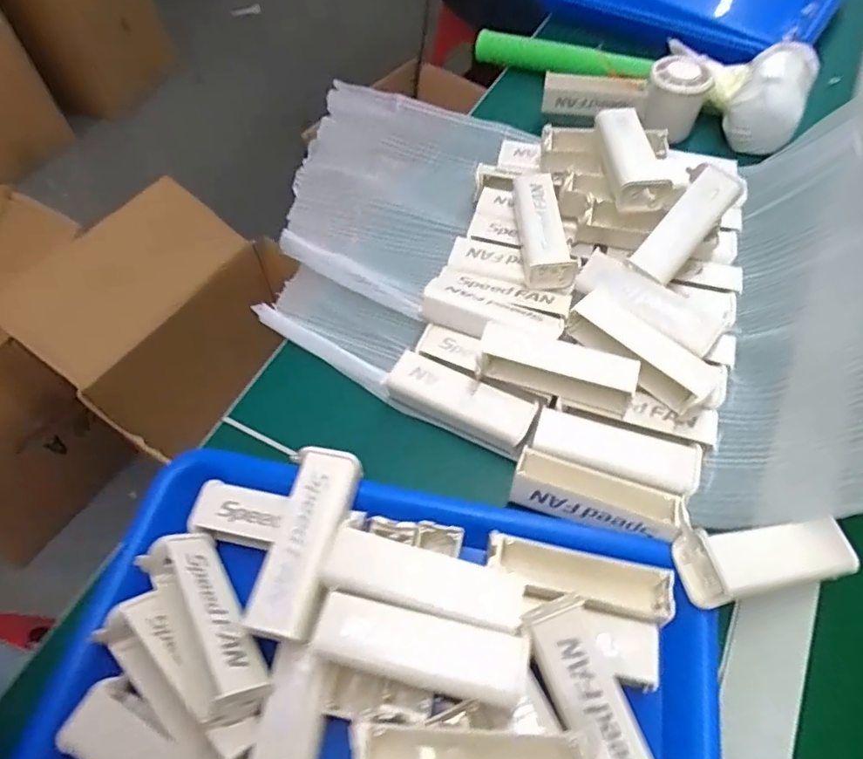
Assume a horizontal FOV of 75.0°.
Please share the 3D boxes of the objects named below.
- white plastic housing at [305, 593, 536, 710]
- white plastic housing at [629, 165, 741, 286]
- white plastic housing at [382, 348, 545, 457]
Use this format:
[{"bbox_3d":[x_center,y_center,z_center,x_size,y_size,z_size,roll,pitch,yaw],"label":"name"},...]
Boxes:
[{"bbox_3d":[-0.006,0.137,0.285,0.104,0.031,0.032,11,60,6],"label":"white plastic housing"},{"bbox_3d":[0.178,-0.109,0.398,0.034,0.017,0.092,39,88,20],"label":"white plastic housing"},{"bbox_3d":[0.022,0.017,0.392,0.103,0.033,0.038,25,63,14],"label":"white plastic housing"}]

